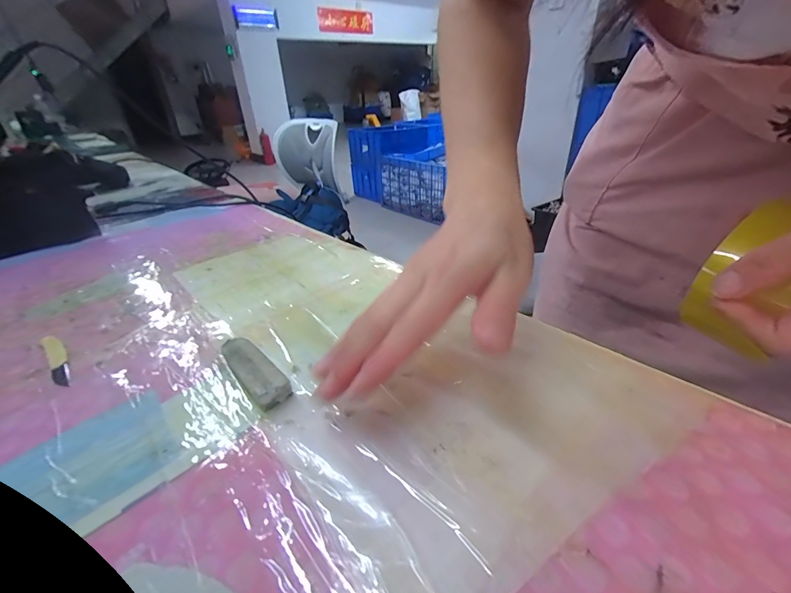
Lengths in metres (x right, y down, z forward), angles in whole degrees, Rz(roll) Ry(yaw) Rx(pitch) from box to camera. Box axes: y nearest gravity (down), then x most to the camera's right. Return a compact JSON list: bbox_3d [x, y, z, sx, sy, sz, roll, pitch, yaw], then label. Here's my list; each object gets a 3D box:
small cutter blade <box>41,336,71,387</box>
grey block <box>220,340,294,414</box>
[{"bbox_3d":[-0.245,0.044,0.255,0.072,0.006,0.012,22,38,38],"label":"small cutter blade"},{"bbox_3d":[-0.092,0.048,0.226,0.022,0.014,0.070,-28,38,-35],"label":"grey block"}]

